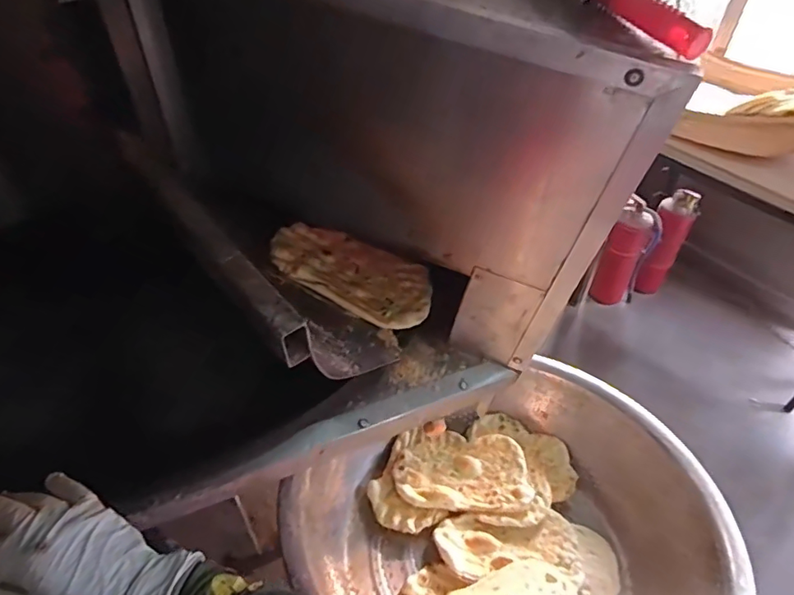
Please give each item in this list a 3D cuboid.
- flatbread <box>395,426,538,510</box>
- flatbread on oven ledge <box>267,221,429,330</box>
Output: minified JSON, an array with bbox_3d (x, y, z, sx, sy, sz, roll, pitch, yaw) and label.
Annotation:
[{"bbox_3d":[0.122,0.329,0.988,0.259,0.030,0.170,5,43,4],"label":"flatbread"},{"bbox_3d":[-0.063,-0.039,0.755,0.236,0.023,0.143,25,43,0],"label":"flatbread on oven ledge"}]

